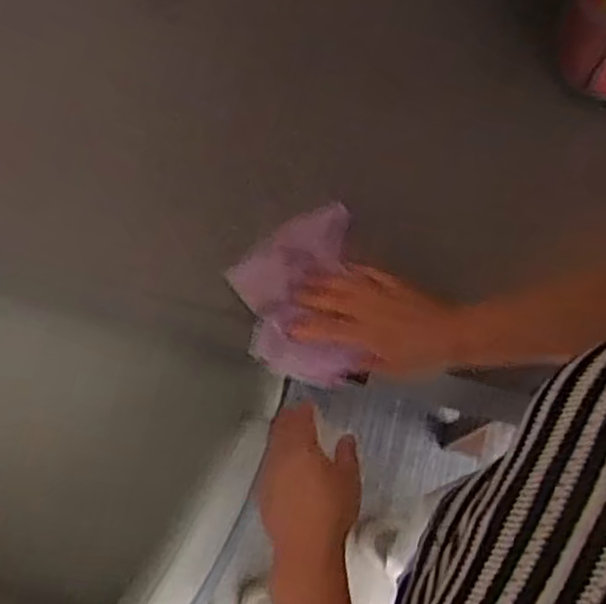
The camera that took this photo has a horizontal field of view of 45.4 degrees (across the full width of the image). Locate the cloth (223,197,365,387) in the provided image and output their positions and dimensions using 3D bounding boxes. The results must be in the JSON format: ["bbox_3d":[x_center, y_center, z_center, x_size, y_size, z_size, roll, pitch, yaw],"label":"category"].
[{"bbox_3d":[-0.009,-0.008,0.676,0.107,0.039,0.163,-4,72,-1],"label":"cloth"}]

